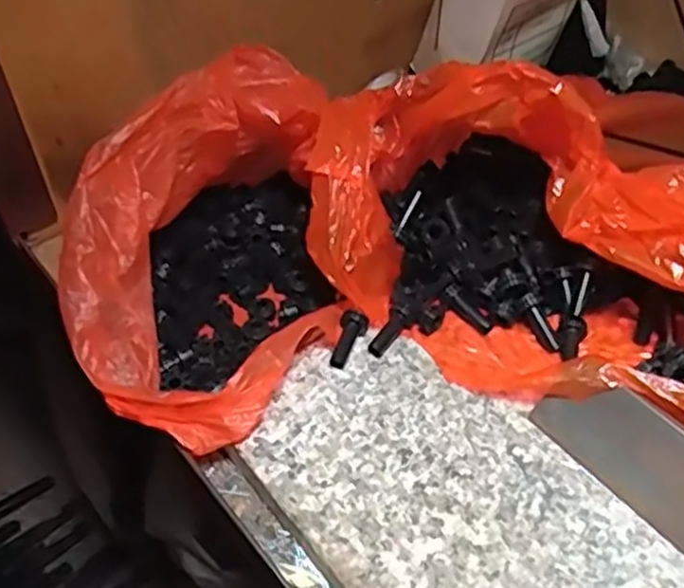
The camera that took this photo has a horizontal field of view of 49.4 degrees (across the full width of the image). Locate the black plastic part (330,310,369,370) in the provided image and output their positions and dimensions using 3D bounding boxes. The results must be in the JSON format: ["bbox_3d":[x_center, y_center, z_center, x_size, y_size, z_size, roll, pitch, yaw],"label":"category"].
[{"bbox_3d":[0.003,0.029,0.474,0.017,0.011,0.040,17,67,19],"label":"black plastic part"}]

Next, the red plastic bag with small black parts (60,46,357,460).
[{"bbox_3d":[-0.076,-0.044,0.481,0.163,0.111,0.243,22,52,21],"label":"red plastic bag with small black parts"}]

